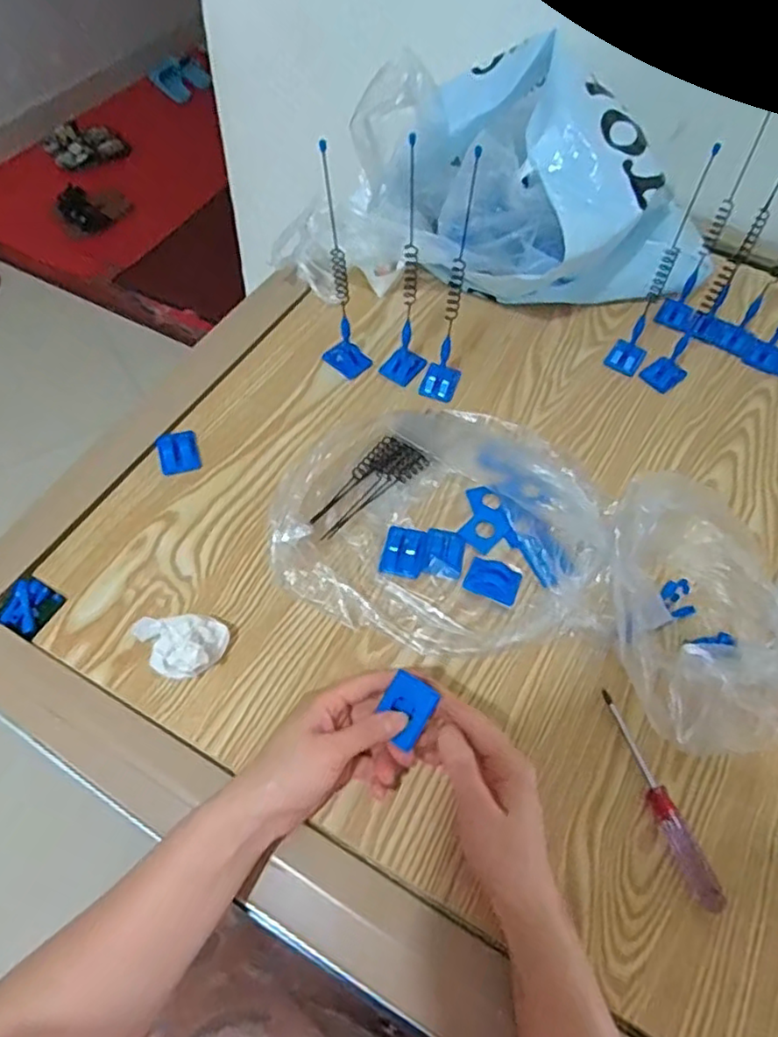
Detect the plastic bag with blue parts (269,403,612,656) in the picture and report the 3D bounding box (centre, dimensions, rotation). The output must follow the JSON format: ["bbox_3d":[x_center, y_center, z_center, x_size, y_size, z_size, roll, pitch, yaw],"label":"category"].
[{"bbox_3d":[0.055,-0.012,0.551,0.261,0.058,0.246,15,58,7],"label":"plastic bag with blue parts"}]

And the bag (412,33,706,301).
[{"bbox_3d":[0.165,-0.342,0.690,0.178,0.186,0.322,-39,67,-23],"label":"bag"}]

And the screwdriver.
[{"bbox_3d":[0.189,0.195,0.454,0.020,0.014,0.150,-18,60,-13],"label":"screwdriver"}]

